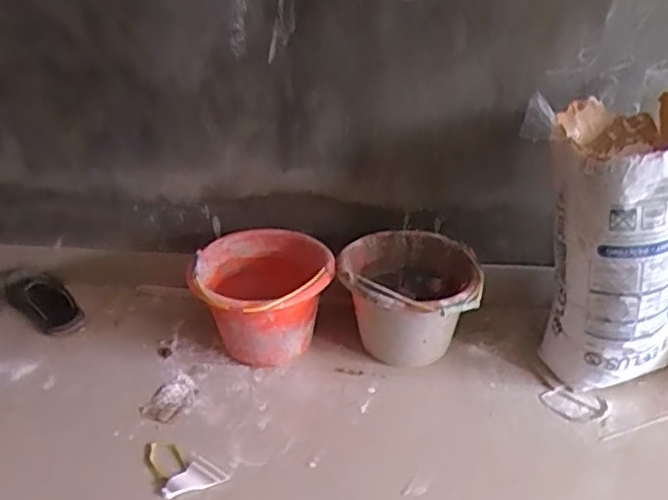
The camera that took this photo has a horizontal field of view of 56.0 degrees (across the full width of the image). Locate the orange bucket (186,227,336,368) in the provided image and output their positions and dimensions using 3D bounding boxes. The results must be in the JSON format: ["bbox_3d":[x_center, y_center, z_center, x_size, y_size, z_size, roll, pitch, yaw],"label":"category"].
[{"bbox_3d":[-0.142,0.089,1.299,0.262,0.192,0.277,-1,29,0],"label":"orange bucket"}]

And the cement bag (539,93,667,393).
[{"bbox_3d":[0.523,0.003,1.180,0.256,0.489,0.266,13,32,23],"label":"cement bag"}]

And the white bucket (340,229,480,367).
[{"bbox_3d":[0.150,0.100,1.288,0.264,0.194,0.276,-1,29,0],"label":"white bucket"}]

